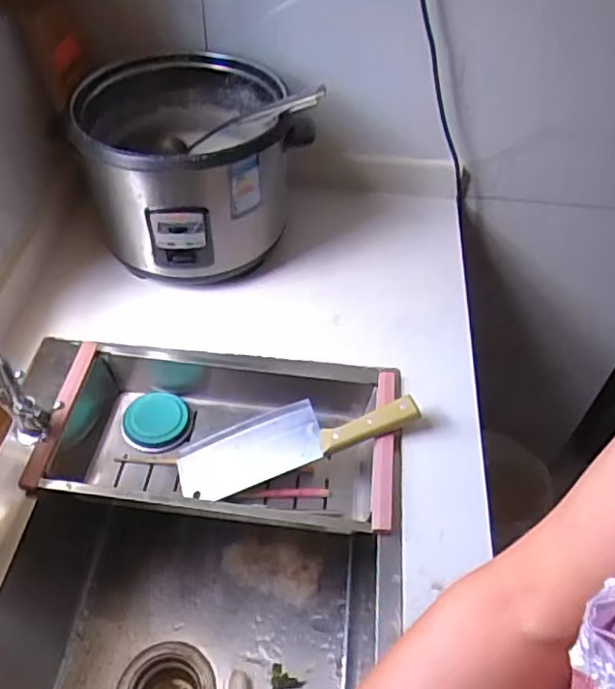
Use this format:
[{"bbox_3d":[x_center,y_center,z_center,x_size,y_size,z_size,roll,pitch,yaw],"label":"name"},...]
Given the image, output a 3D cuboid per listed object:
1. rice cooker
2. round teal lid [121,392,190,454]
[{"bbox_3d":[-0.148,-0.243,0.833,0.272,0.216,0.271,-6,49,-8],"label":"rice cooker"},{"bbox_3d":[-0.187,0.093,0.767,0.078,0.018,0.082,1,48,-1],"label":"round teal lid"}]

